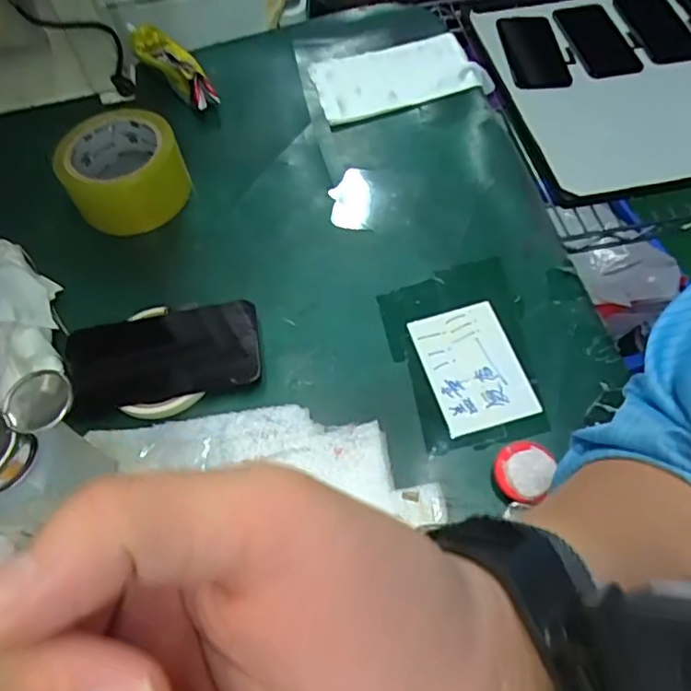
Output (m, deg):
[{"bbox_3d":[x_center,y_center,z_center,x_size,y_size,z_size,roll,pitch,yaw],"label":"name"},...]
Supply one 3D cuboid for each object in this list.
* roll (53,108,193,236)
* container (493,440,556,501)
[{"bbox_3d":[-0.195,-0.152,0.520,0.091,0.060,0.091,-2,59,3],"label":"roll"},{"bbox_3d":[0.115,0.080,0.383,0.038,0.017,0.035,-2,59,3],"label":"container"}]

